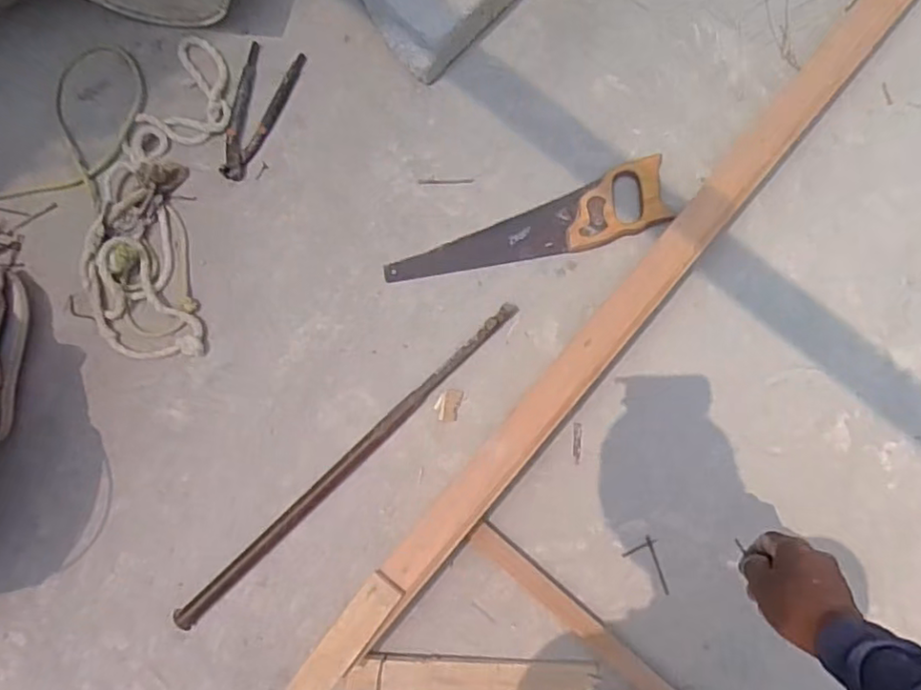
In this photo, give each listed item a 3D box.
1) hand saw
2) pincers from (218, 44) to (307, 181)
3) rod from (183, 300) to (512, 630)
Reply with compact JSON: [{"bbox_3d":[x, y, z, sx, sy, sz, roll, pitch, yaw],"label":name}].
[{"bbox_3d":[0.094,-0.150,0.877,0.391,0.027,0.089,-20,81,0],"label":"hand saw"},{"bbox_3d":[-0.301,-0.341,0.922,0.078,0.018,0.210,17,83,6],"label":"pincers"},{"bbox_3d":[-0.144,0.152,0.830,0.589,0.024,0.021,-44,82,-3],"label":"rod"}]

